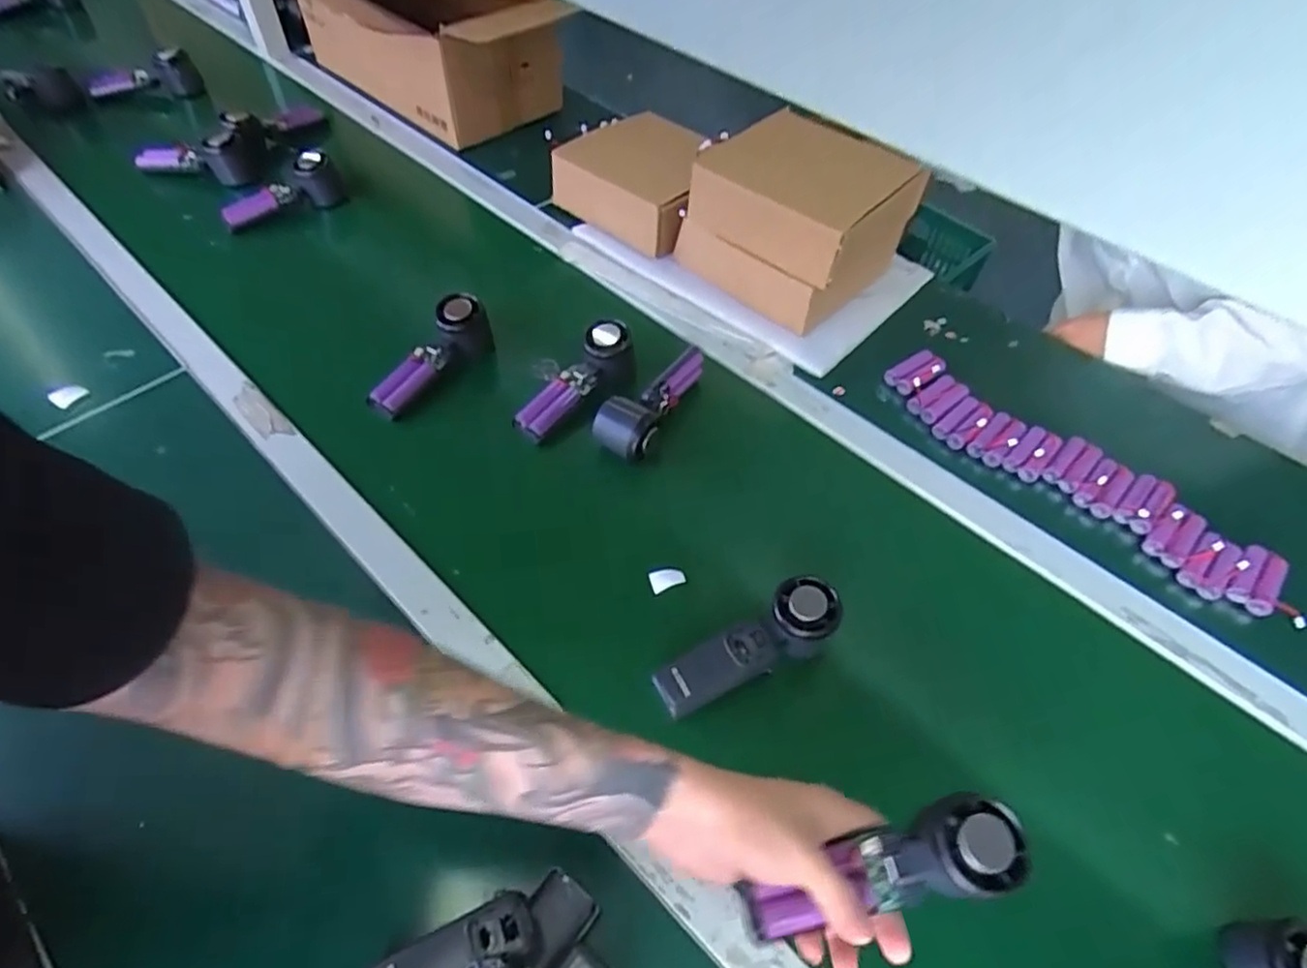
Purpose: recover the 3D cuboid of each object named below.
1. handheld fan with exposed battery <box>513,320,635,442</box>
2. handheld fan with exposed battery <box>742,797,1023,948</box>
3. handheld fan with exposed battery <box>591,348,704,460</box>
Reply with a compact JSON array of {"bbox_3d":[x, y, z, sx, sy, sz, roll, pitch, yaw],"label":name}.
[{"bbox_3d":[-0.082,-0.107,0.750,0.153,0.041,0.059,-43,64,-14],"label":"handheld fan with exposed battery"},{"bbox_3d":[0.132,0.228,0.409,0.163,0.040,0.051,-15,54,-4],"label":"handheld fan with exposed battery"},{"bbox_3d":[-0.003,-0.093,0.749,0.068,0.052,0.156,22,55,14],"label":"handheld fan with exposed battery"}]

